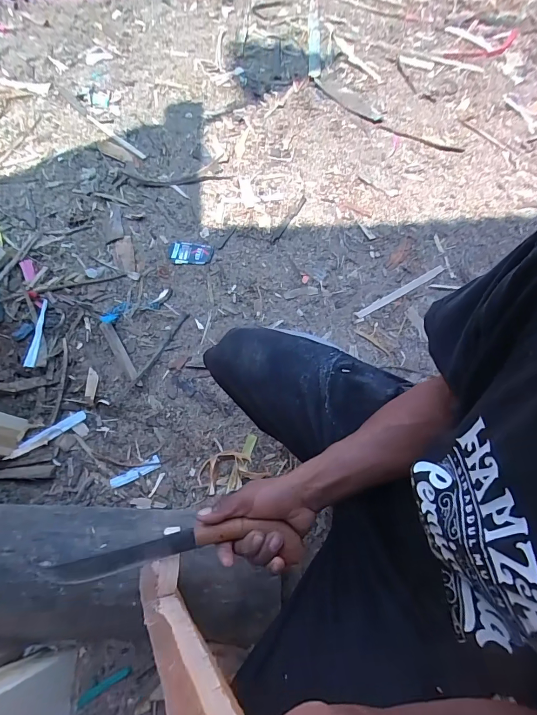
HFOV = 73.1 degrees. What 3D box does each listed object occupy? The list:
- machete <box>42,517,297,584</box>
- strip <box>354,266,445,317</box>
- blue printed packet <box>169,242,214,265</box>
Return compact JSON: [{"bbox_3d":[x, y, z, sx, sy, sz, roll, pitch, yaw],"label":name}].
[{"bbox_3d":[-0.098,0.213,0.391,0.268,0.019,0.047,-8,65,-3],"label":"machete"},{"bbox_3d":[0.341,-0.170,0.928,0.274,0.006,0.020,-27,69,-14],"label":"strip"},{"bbox_3d":[-0.208,-0.280,0.968,0.116,0.011,0.062,6,65,1],"label":"blue printed packet"}]

